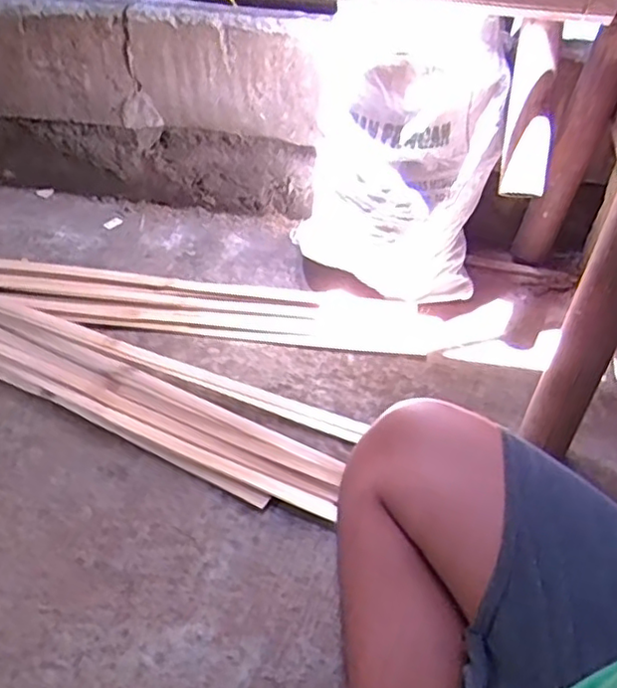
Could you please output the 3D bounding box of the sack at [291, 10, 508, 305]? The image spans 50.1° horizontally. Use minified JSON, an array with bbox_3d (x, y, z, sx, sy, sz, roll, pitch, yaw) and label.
[{"bbox_3d":[0.145,-0.288,1.042,0.285,0.428,0.260,-17,47,-19],"label":"sack"}]

